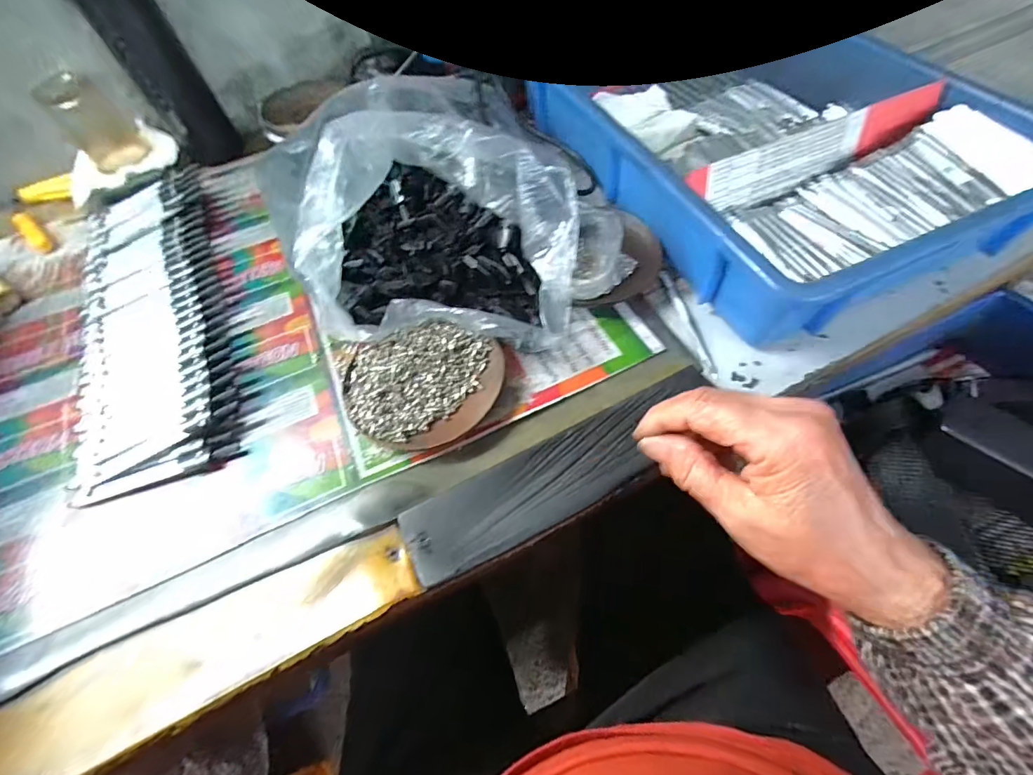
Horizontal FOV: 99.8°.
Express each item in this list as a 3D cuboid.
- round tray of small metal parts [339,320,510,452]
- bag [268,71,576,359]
[{"bbox_3d":[-0.064,-0.004,0.314,0.109,0.024,0.091,-18,57,-7],"label":"round tray of small metal parts"},{"bbox_3d":[-0.043,-0.132,0.332,0.209,0.138,0.173,-5,54,3],"label":"bag"}]

